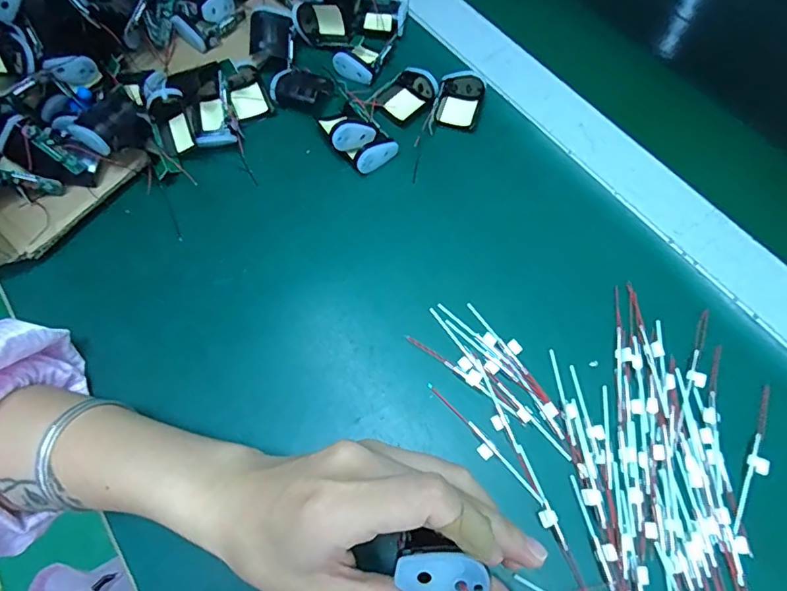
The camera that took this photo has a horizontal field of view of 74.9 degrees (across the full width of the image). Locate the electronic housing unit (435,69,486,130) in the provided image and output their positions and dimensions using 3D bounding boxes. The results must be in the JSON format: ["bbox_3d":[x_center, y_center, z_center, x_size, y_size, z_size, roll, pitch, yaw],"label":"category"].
[{"bbox_3d":[0.053,-0.155,0.409,0.032,0.019,0.046,14,68,9],"label":"electronic housing unit"}]

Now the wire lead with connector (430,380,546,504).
[{"bbox_3d":[0.053,0.088,0.308,0.010,0.004,0.093,-43,71,-14],"label":"wire lead with connector"}]

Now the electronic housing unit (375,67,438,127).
[{"bbox_3d":[0.011,-0.163,0.413,0.045,0.016,0.036,-40,70,-13],"label":"electronic housing unit"}]

